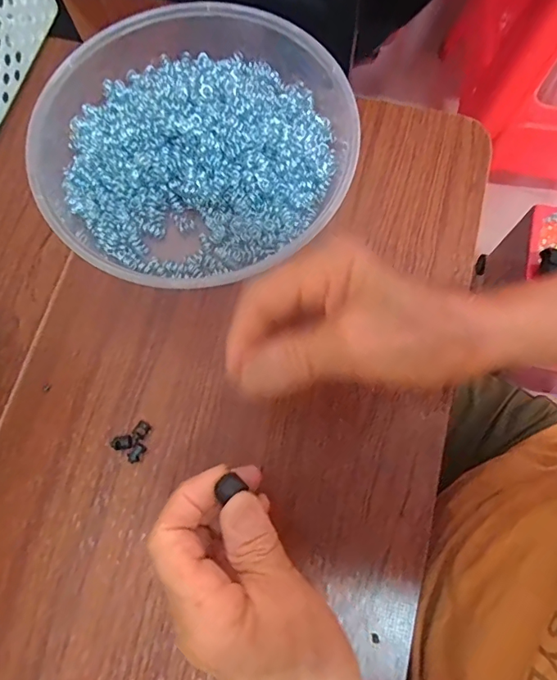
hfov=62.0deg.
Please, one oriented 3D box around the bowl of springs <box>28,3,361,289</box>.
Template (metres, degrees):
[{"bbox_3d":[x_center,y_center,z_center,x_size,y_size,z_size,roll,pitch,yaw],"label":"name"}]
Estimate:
[{"bbox_3d":[-0.060,-0.144,0.339,0.220,0.045,0.207,0,73,1],"label":"bowl of springs"}]

